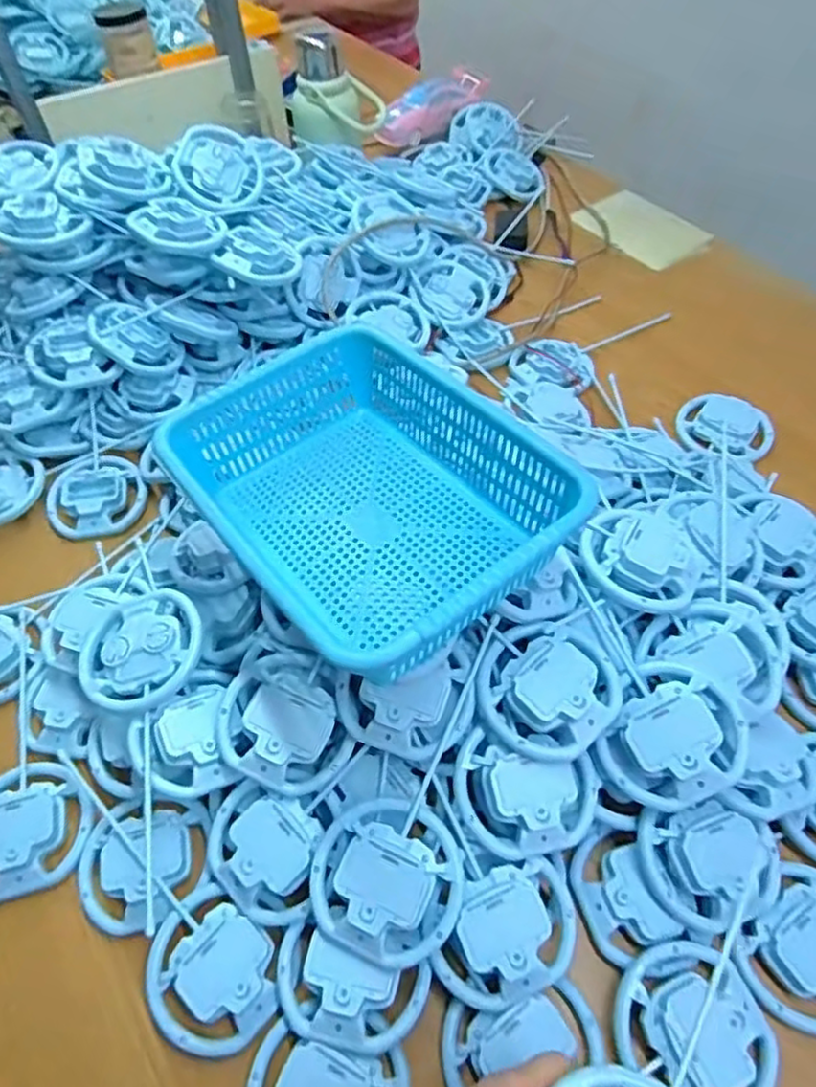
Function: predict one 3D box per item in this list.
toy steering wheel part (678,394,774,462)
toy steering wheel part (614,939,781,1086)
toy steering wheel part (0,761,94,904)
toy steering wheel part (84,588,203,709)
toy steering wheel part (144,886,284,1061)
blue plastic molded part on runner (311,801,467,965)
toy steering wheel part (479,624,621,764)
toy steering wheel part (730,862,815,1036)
[{"bbox_3d":[0.365,-0.132,0.777,0.095,0.026,0.101,-8,55,-3],"label":"toy steering wheel part"},{"bbox_3d":[0.194,0.319,0.443,0.104,0.026,0.088,28,60,21],"label":"toy steering wheel part"},{"bbox_3d":[-0.307,0.226,0.541,0.103,0.031,0.097,-1,55,2],"label":"toy steering wheel part"},{"bbox_3d":[-0.220,0.083,0.554,0.105,0.024,0.105,-5,64,11],"label":"toy steering wheel part"},{"bbox_3d":[-0.137,0.304,0.475,0.097,0.029,0.088,25,59,19],"label":"toy steering wheel part"},{"bbox_3d":[-0.014,0.227,0.461,0.101,0.030,0.096,-1,55,2],"label":"blue plastic molded part on runner"},{"bbox_3d":[0.102,0.103,0.497,0.099,0.029,0.098,-1,55,2],"label":"toy steering wheel part"},{"bbox_3d":[0.286,0.286,0.473,0.104,0.028,0.080,-39,62,-23],"label":"toy steering wheel part"}]

